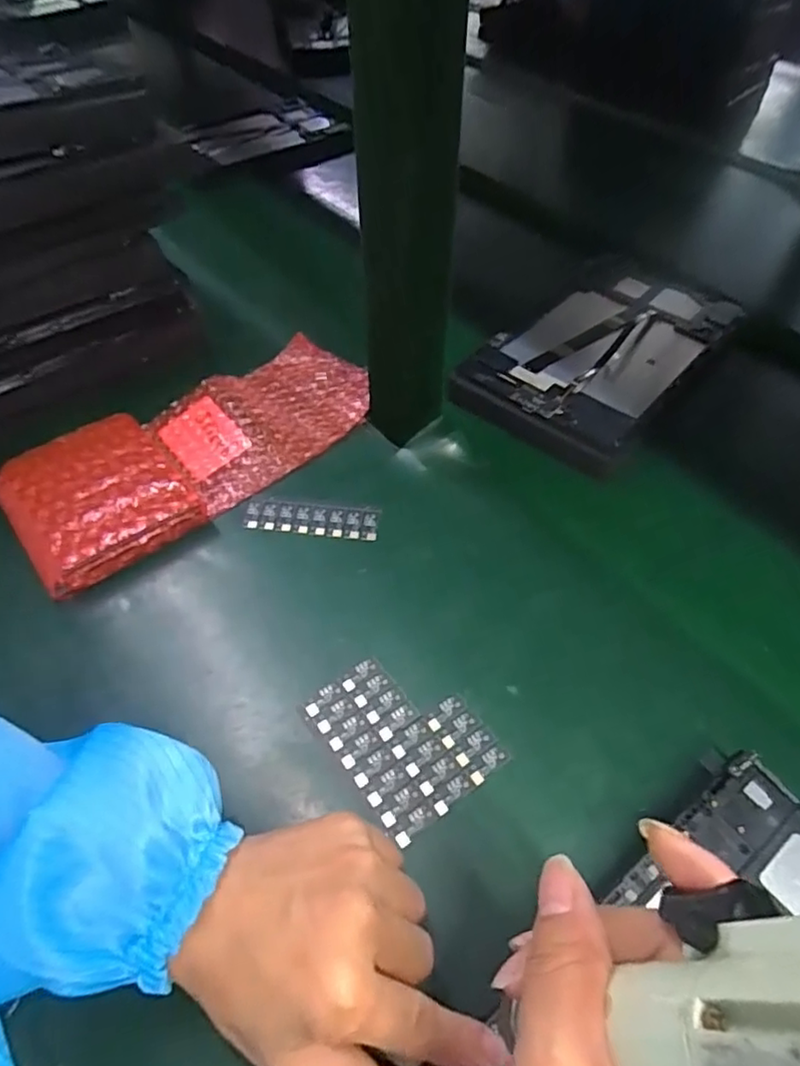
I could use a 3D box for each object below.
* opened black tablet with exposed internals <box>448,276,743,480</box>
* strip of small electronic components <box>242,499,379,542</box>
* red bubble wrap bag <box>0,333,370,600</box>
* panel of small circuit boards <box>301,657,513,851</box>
[{"bbox_3d":[0.168,-0.158,0.524,0.149,0.013,0.241,34,58,22],"label":"opened black tablet with exposed internals"},{"bbox_3d":[-0.063,-0.011,0.430,0.093,0.004,0.027,8,52,4],"label":"strip of small electronic components"},{"bbox_3d":[-0.148,-0.068,0.459,0.271,0.027,0.121,-32,60,-24],"label":"red bubble wrap bag"},{"bbox_3d":[0.002,0.109,0.335,0.074,0.004,0.092,-30,59,-23],"label":"panel of small circuit boards"}]

